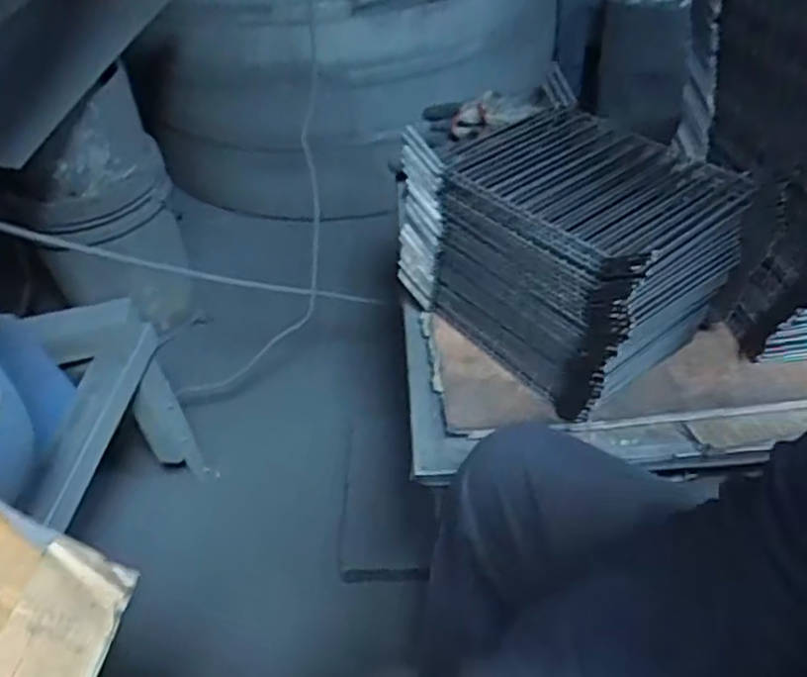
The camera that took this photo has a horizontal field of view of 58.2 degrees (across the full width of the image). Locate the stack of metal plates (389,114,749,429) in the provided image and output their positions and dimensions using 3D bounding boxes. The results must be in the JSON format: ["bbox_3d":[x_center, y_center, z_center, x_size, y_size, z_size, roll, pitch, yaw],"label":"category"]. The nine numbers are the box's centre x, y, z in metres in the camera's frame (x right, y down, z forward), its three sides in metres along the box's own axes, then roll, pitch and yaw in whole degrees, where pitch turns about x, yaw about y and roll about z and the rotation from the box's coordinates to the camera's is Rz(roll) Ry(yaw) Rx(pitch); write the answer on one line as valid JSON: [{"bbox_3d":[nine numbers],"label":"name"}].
[{"bbox_3d":[0.171,-0.097,0.756,0.217,0.182,0.265,-32,49,-26],"label":"stack of metal plates"}]

